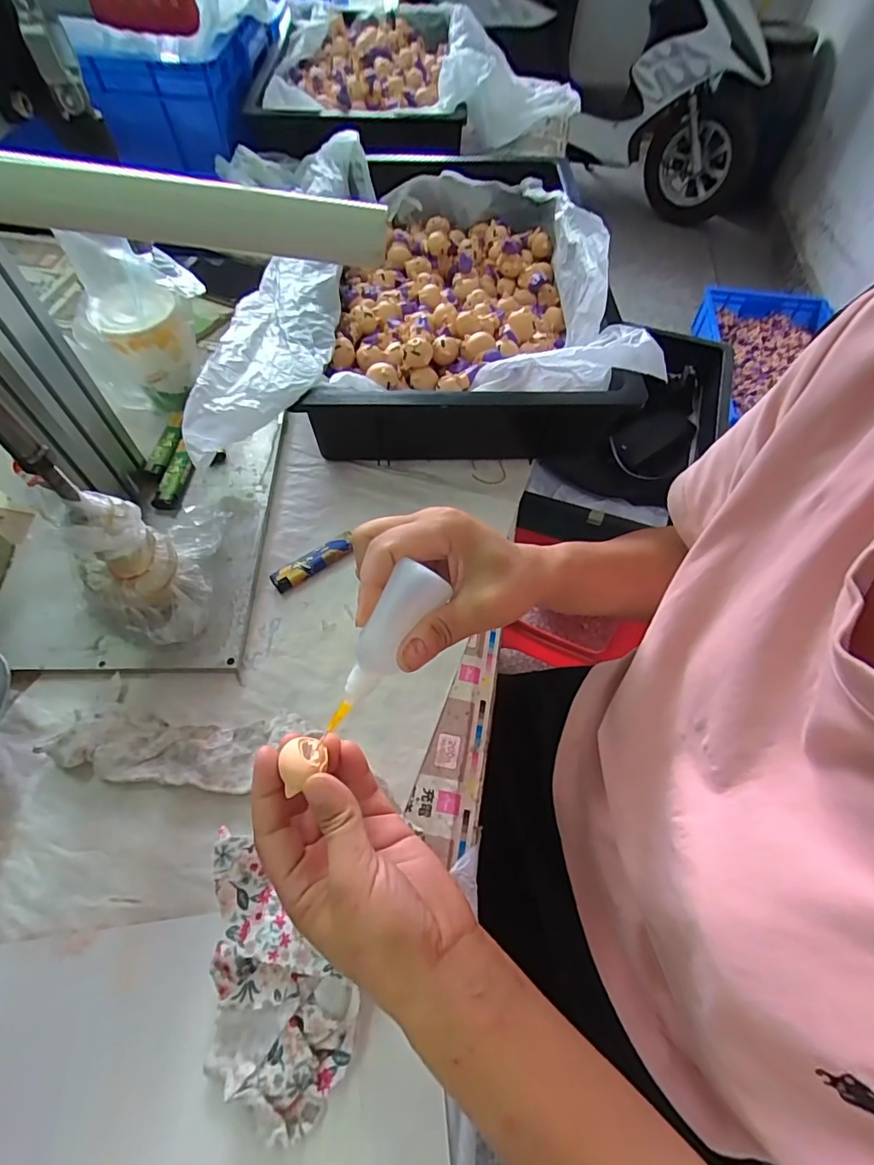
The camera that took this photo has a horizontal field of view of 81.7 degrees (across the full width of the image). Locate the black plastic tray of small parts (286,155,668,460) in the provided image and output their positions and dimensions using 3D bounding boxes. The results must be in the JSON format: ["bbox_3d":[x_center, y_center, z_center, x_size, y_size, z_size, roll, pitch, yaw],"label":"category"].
[{"bbox_3d":[0.025,-0.318,0.565,0.298,0.125,0.431,-2,60,-3],"label":"black plastic tray of small parts"}]

